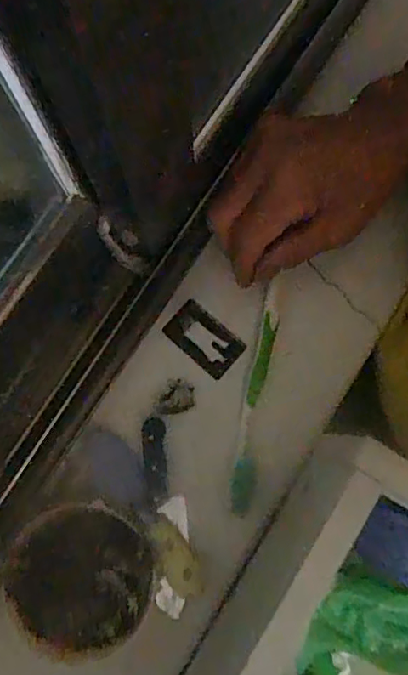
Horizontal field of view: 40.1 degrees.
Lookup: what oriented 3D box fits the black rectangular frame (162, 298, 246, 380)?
[{"bbox_3d":[0.000,0.000,0.360,0.049,0.005,0.030,41,82,8],"label":"black rectangular frame"}]

